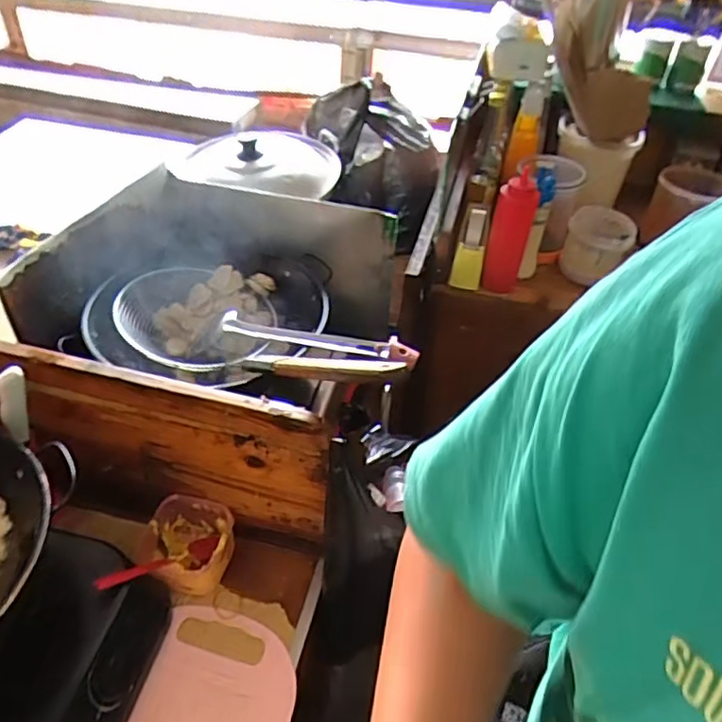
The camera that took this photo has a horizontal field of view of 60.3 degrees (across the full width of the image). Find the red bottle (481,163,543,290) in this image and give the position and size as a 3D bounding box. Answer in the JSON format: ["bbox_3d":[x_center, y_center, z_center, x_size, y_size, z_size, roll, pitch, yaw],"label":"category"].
[{"bbox_3d":[0.253,-0.204,1.068,0.065,0.224,0.055,15,44,12],"label":"red bottle"}]

